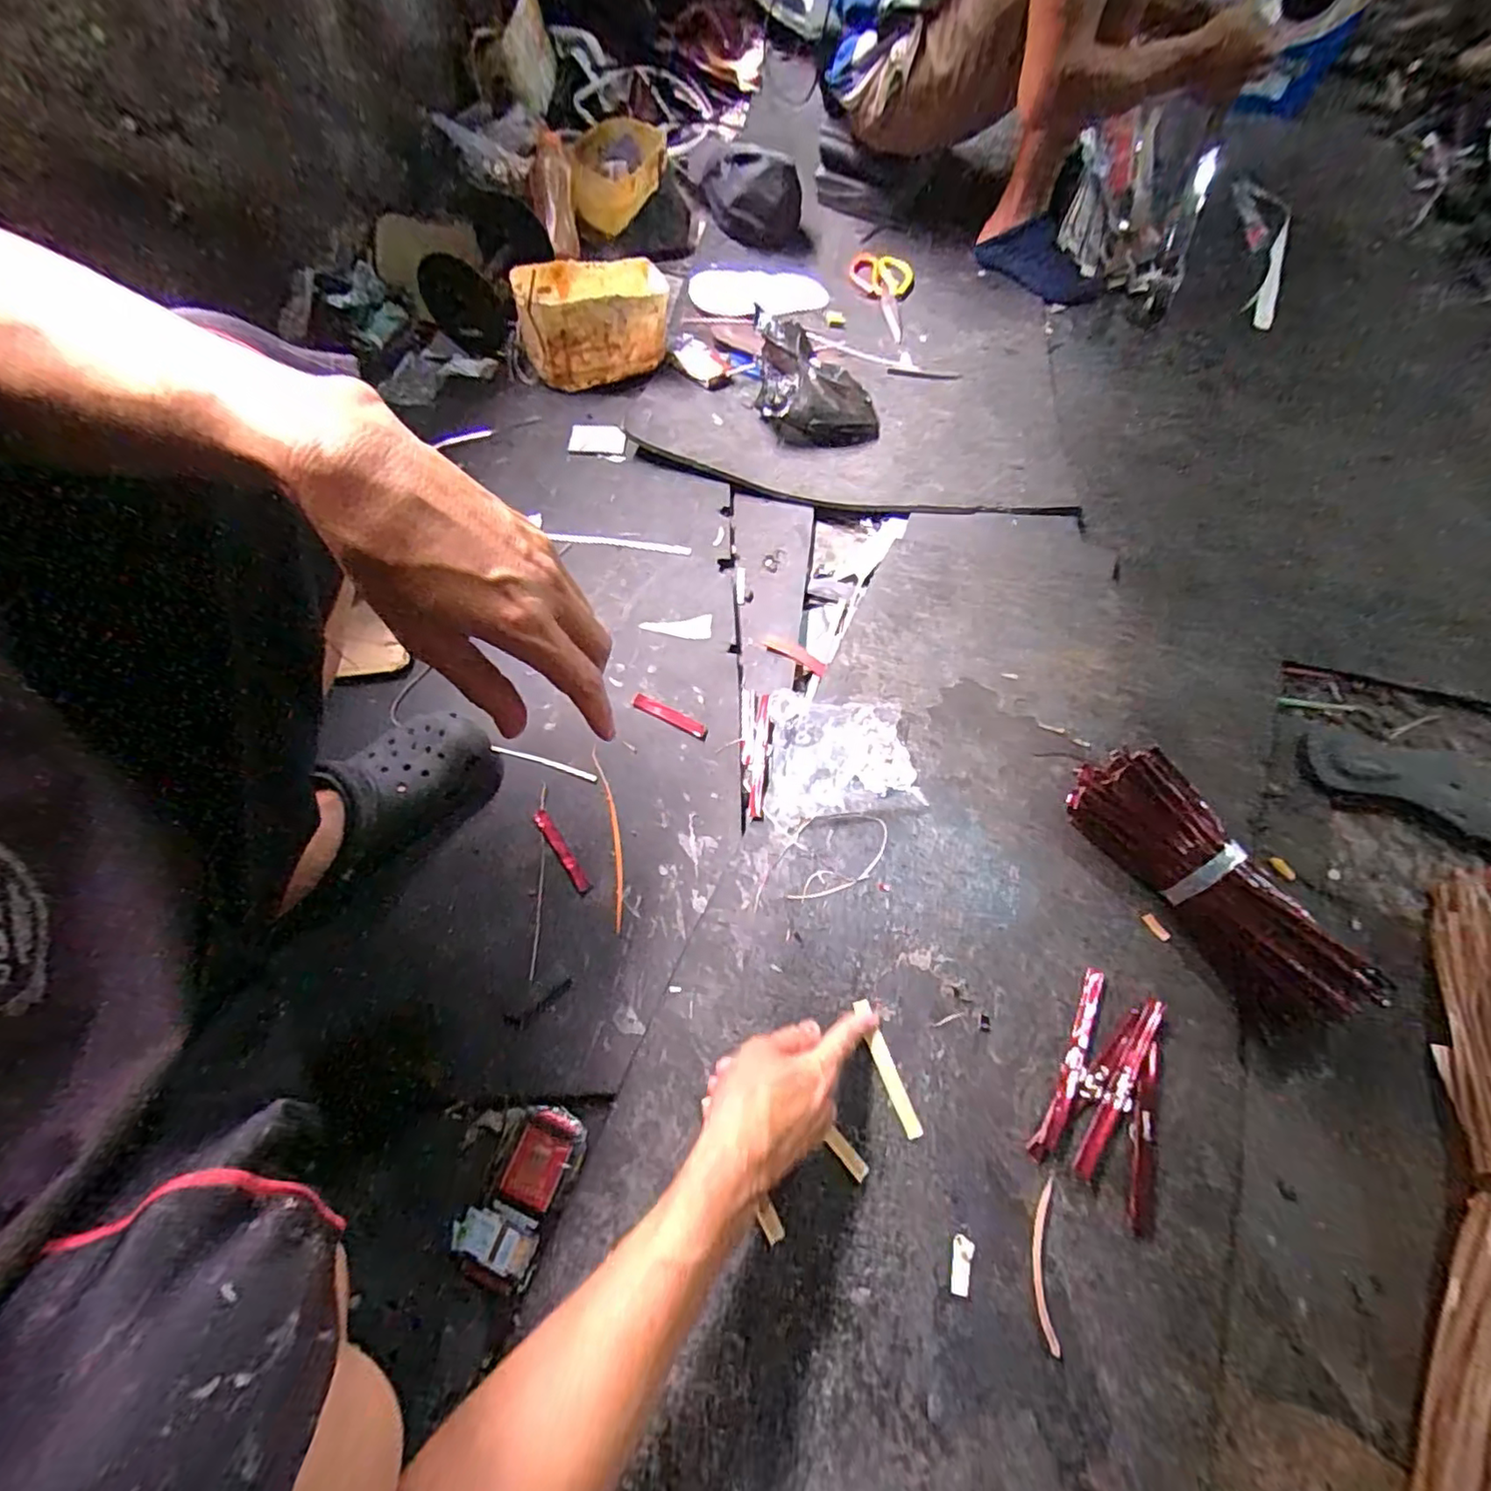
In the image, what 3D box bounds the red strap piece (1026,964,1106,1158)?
[{"bbox_3d":[0.253,0.244,0.486,0.019,0.005,0.150,29,68,13],"label":"red strap piece"}]

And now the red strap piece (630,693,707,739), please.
[{"bbox_3d":[-0.077,-0.031,0.638,0.082,0.004,0.017,24,67,11],"label":"red strap piece"}]

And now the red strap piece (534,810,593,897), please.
[{"bbox_3d":[-0.170,0.099,0.584,0.013,0.006,0.094,-34,69,-14],"label":"red strap piece"}]

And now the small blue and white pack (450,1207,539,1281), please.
[{"bbox_3d":[-0.183,0.359,0.455,0.062,0.006,0.027,16,66,7],"label":"small blue and white pack"}]

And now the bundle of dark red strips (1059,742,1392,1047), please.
[{"bbox_3d":[0.391,0.115,0.539,0.085,0.058,0.259,-24,63,-13],"label":"bundle of dark red strips"}]

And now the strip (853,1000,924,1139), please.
[{"bbox_3d":[0.109,0.248,0.486,0.013,0.004,0.099,-17,64,-11],"label":"strip"}]

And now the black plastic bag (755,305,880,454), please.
[{"bbox_3d":[0.105,-0.522,0.901,0.171,0.089,0.159,-2,61,1],"label":"black plastic bag"}]

